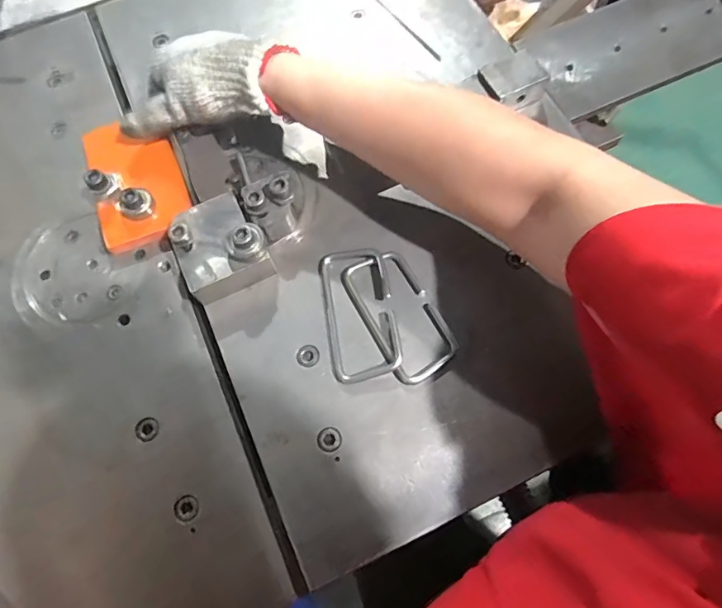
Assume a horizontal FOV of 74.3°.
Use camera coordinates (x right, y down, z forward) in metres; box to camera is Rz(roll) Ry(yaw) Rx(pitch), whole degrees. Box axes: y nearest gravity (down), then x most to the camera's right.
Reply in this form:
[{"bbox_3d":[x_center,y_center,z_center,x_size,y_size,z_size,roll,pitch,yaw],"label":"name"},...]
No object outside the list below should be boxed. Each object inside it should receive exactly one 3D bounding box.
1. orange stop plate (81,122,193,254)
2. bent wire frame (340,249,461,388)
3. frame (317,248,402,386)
[{"bbox_3d":[-0.196,-0.110,0.416,0.076,0.012,0.120,-24,71,-6],"label":"orange stop plate"},{"bbox_3d":[0.029,0.007,0.365,0.054,0.006,0.105,-28,71,-7],"label":"bent wire frame"},{"bbox_3d":[-0.002,0.006,0.366,0.052,0.010,0.103,-10,70,-1],"label":"frame"}]

